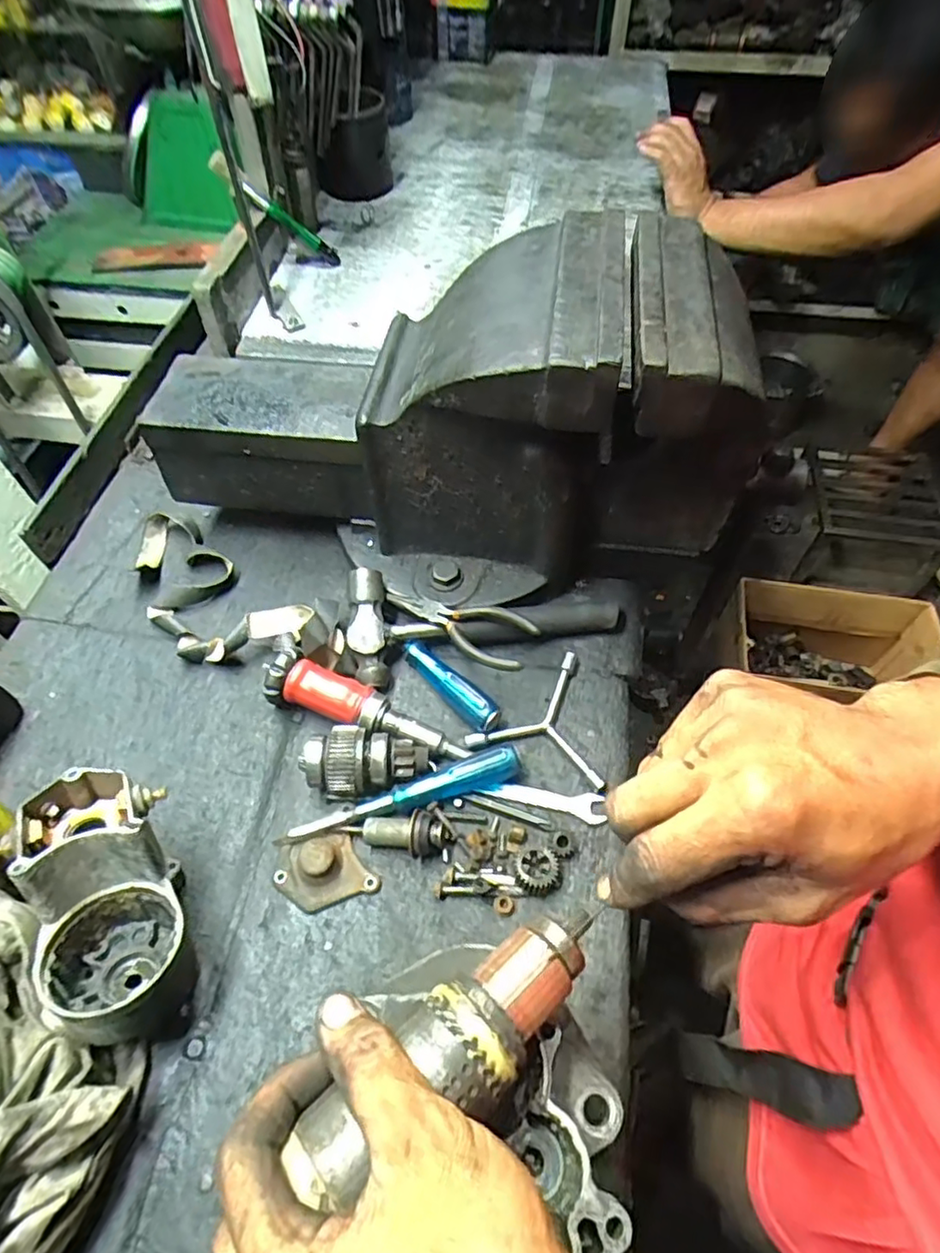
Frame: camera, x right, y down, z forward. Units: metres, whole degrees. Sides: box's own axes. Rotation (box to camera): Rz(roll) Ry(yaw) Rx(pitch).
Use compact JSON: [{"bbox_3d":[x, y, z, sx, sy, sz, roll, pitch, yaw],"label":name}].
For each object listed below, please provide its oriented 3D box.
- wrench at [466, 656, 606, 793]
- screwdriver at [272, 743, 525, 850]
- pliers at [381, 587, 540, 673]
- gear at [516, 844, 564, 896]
[{"bbox_3d":[0.068,0.071,0.536,0.115,0.017,0.107,16,58,11],"label":"wrench"},{"bbox_3d":[-0.052,0.133,0.485,0.189,0.027,0.031,-19,58,-12],"label":"screwdriver"},{"bbox_3d":[-0.014,-0.004,0.547,0.146,0.021,0.049,21,59,25],"label":"pliers"},{"bbox_3d":[0.051,0.180,0.468,0.034,0.014,0.035,0,56,0],"label":"gear"}]

